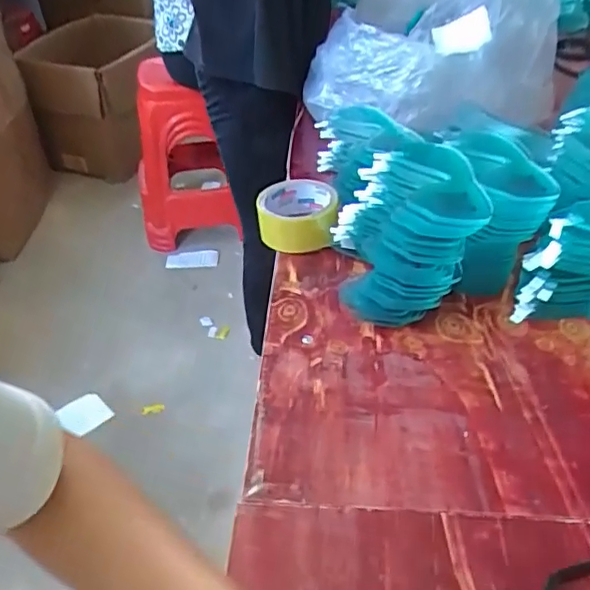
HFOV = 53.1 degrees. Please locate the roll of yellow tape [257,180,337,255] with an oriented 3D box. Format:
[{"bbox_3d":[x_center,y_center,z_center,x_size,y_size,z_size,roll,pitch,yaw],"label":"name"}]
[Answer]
[{"bbox_3d":[0.004,-0.097,0.690,0.090,0.045,0.089,0,40,0],"label":"roll of yellow tape"}]

